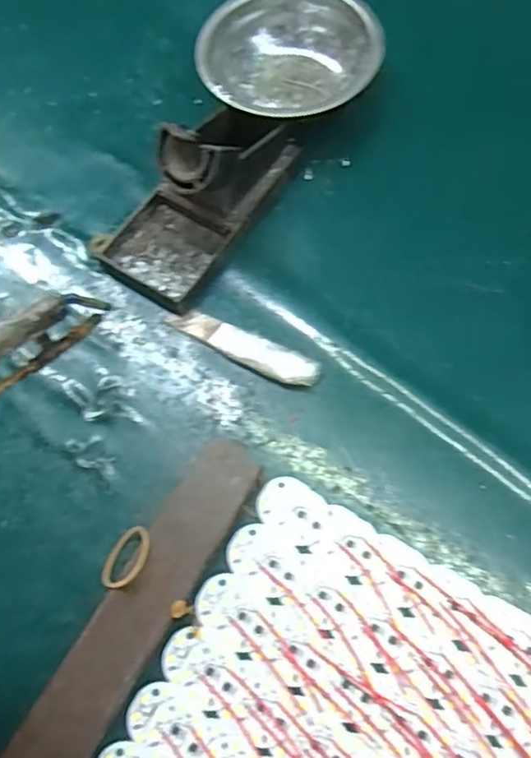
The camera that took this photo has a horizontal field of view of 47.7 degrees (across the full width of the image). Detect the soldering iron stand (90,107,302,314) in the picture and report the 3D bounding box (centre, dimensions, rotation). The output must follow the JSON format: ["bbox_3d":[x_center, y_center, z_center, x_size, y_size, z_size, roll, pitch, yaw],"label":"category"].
[{"bbox_3d":[-0.048,-0.132,0.399,0.082,0.063,0.151,32,72,14],"label":"soldering iron stand"}]

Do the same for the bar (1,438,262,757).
[{"bbox_3d":[-0.065,0.121,0.312,0.035,0.017,0.198,28,71,13],"label":"bar"}]

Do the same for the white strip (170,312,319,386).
[{"bbox_3d":[-0.015,-0.021,0.376,0.102,0.008,0.021,27,71,13],"label":"white strip"}]

